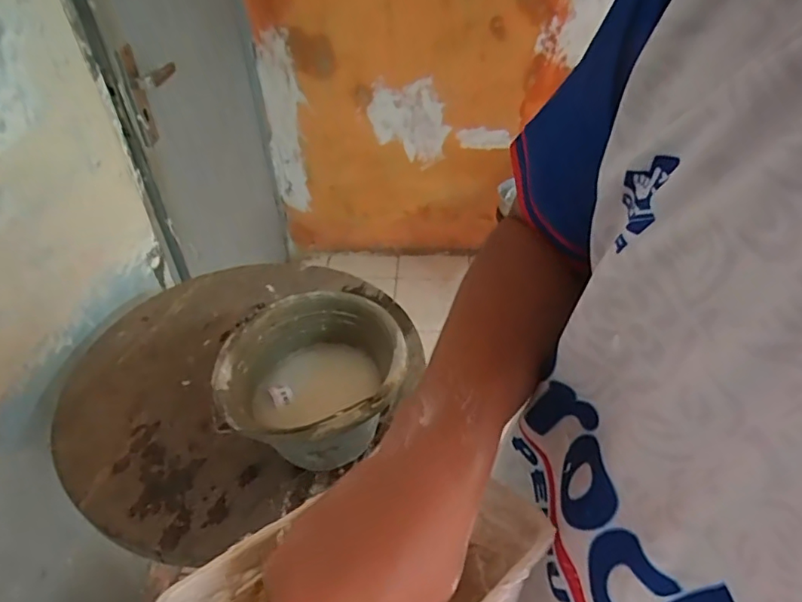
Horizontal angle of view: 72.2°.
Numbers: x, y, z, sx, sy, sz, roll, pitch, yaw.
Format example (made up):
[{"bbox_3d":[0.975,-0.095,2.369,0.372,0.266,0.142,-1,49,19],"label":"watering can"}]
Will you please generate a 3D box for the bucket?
[{"bbox_3d":[-0.119,0.133,0.788,0.242,0.171,0.241,-1,42,1],"label":"bucket"}]

